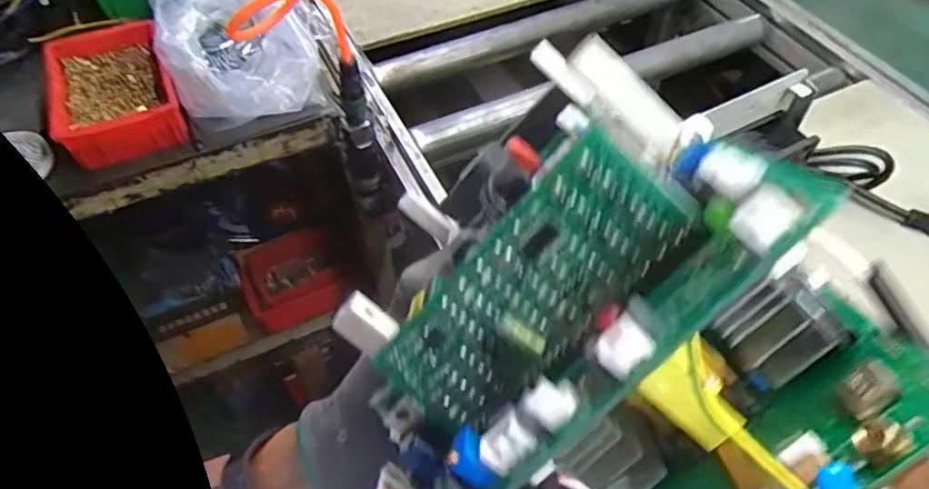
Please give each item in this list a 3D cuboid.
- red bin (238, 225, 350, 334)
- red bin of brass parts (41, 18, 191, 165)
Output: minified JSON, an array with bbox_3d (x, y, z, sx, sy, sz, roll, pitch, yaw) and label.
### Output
[{"bbox_3d":[-0.294,0.059,1.042,0.167,0.065,0.136,-22,56,-15],"label":"red bin"},{"bbox_3d":[-0.423,-0.181,0.728,0.135,0.055,0.188,-22,56,-15],"label":"red bin of brass parts"}]

